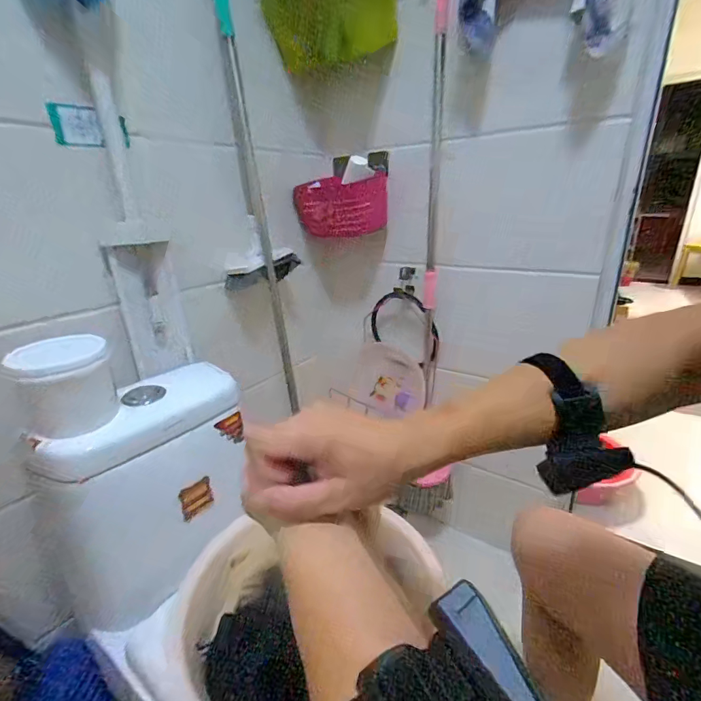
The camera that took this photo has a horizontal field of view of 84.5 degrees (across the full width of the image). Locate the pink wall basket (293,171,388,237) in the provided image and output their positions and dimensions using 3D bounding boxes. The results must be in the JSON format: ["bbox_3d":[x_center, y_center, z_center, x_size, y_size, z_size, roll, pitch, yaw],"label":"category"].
[{"bbox_3d":[-0.030,-0.366,1.018,0.258,0.154,0.096,3,24,12],"label":"pink wall basket"}]

